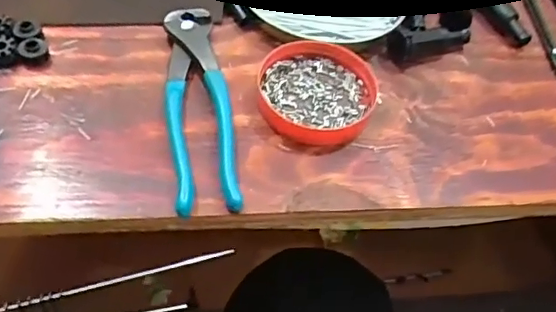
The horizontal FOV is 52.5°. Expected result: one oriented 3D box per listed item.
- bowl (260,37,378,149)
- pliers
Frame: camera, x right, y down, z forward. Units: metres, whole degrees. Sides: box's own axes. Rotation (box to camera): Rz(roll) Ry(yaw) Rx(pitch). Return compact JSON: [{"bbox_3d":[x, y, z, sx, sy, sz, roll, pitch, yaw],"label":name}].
[{"bbox_3d":[0.028,-0.046,0.386,0.081,0.022,0.082,1,51,-2],"label":"bowl"},{"bbox_3d":[-0.052,-0.035,0.368,0.040,0.023,0.164,-7,51,-8],"label":"pliers"}]

